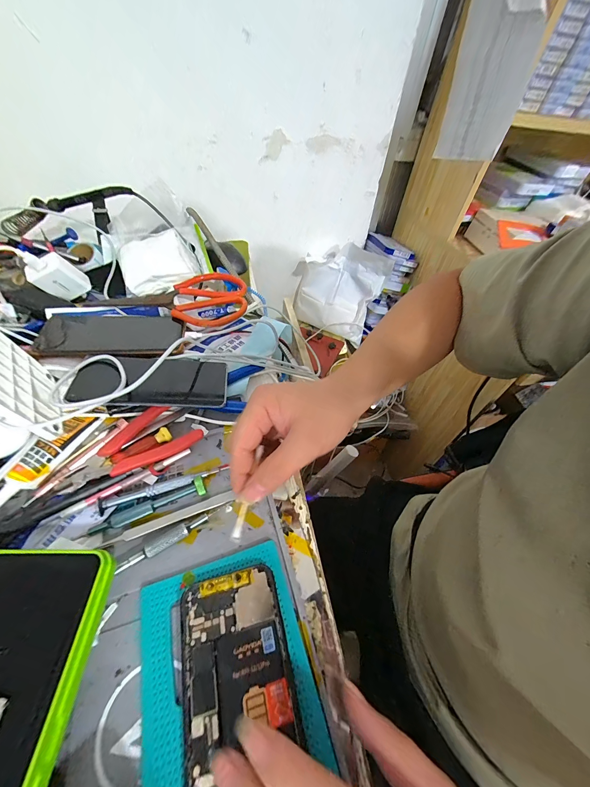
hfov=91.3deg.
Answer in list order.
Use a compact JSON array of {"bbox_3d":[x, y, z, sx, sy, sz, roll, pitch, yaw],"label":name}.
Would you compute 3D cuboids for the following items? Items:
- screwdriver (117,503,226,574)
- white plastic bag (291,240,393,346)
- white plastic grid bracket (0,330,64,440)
[{"bbox_3d":[-0.105,0.123,0.251,0.090,0.007,0.014,-28,58,-25],"label":"screwdriver"},{"bbox_3d":[0.130,-0.317,0.895,0.253,0.231,0.102,26,53,16],"label":"white plastic bag"},{"bbox_3d":[-0.251,-0.011,0.259,0.021,0.095,0.110,-25,57,-24],"label":"white plastic grid bracket"}]

